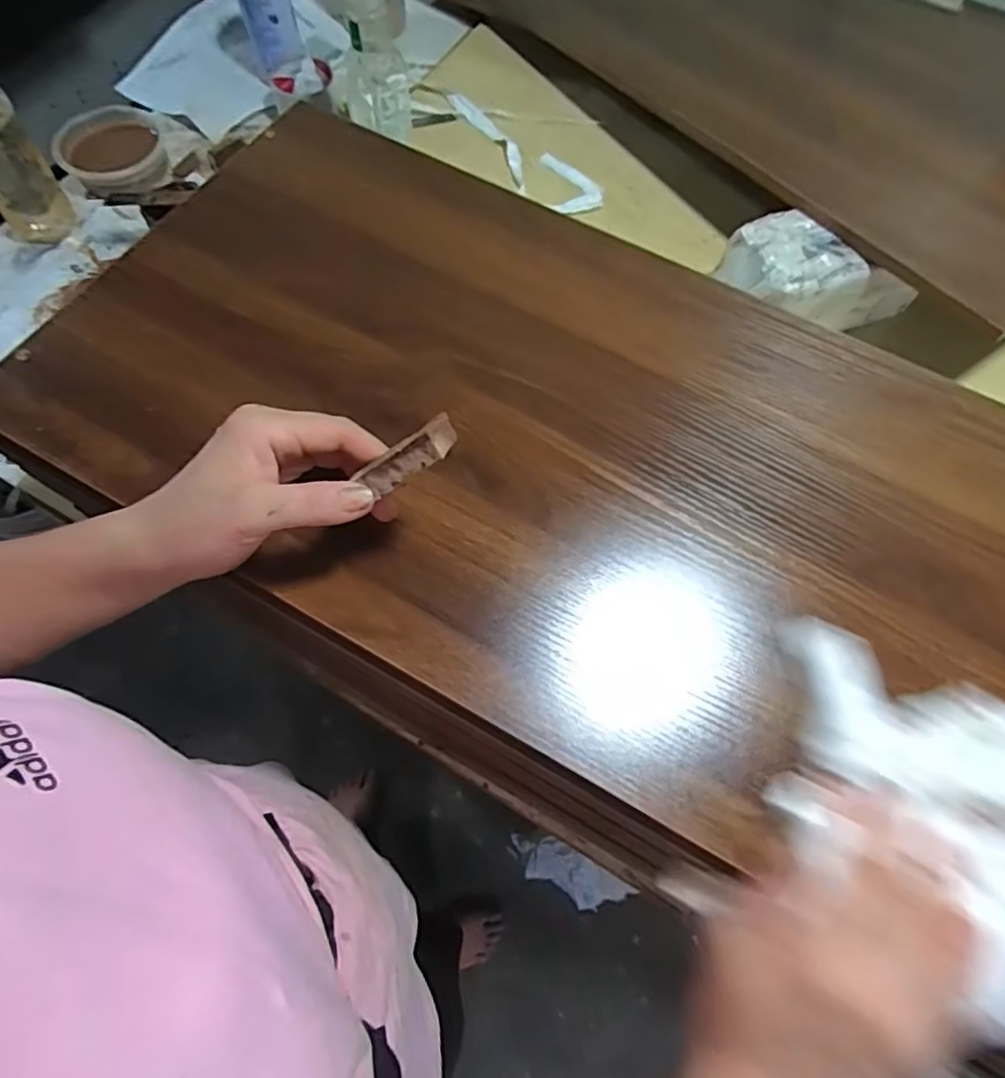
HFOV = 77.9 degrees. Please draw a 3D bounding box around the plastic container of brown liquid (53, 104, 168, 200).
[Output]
[{"bbox_3d":[-0.465,-0.461,0.749,0.123,0.042,0.115,-30,71,-13],"label":"plastic container of brown liquid"}]

